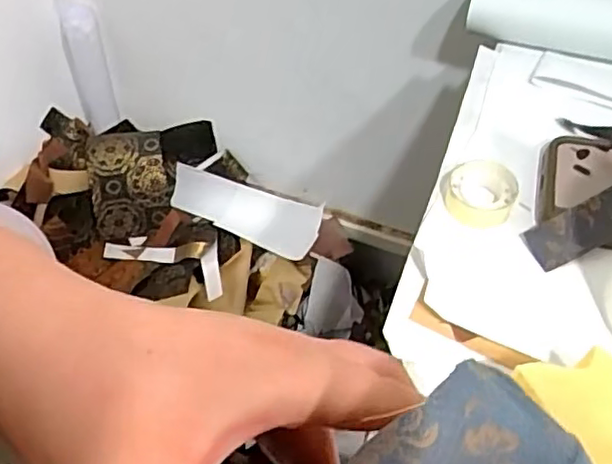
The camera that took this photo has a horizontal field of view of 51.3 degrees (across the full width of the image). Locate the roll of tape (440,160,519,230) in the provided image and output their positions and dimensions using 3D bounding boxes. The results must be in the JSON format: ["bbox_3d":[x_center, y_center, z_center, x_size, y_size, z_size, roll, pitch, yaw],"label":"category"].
[{"bbox_3d":[0.103,-0.024,0.384,0.043,0.017,0.038,16,56,18],"label":"roll of tape"}]

